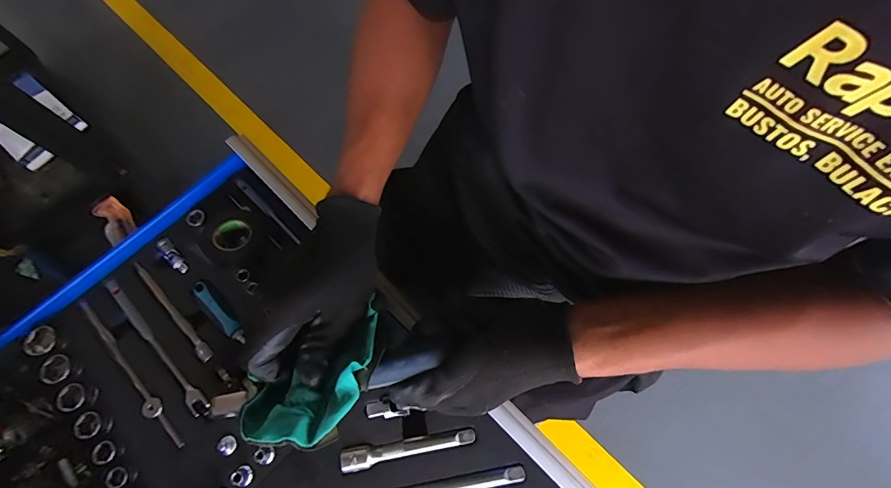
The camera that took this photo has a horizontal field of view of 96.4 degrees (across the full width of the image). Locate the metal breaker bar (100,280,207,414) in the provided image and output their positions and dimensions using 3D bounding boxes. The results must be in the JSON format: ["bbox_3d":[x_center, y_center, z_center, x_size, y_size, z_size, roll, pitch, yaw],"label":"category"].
[{"bbox_3d":[-0.298,0.101,0.407,0.016,0.019,0.179,-42,72,-13],"label":"metal breaker bar"}]

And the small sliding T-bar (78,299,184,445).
[{"bbox_3d":[-0.319,0.129,0.401,0.190,0.021,0.016,42,75,17],"label":"small sliding T-bar"}]

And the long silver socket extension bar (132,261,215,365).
[{"bbox_3d":[-0.289,0.071,0.418,0.140,0.012,0.013,41,75,17],"label":"long silver socket extension bar"}]

